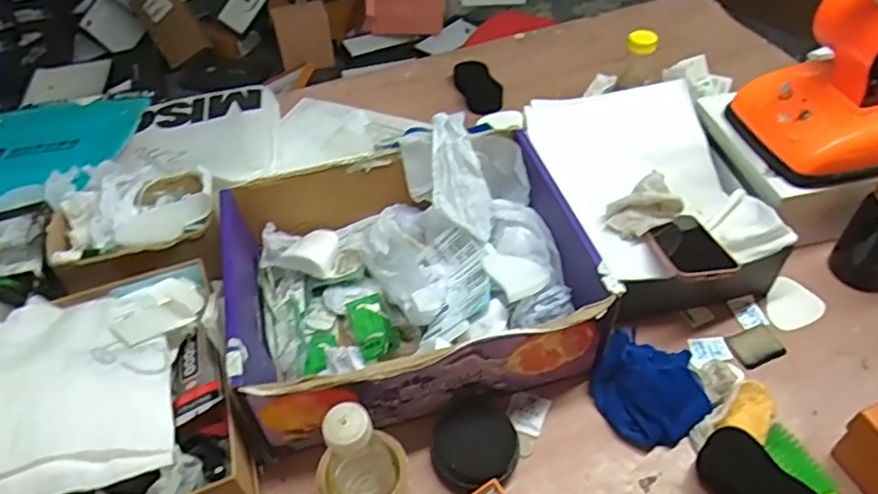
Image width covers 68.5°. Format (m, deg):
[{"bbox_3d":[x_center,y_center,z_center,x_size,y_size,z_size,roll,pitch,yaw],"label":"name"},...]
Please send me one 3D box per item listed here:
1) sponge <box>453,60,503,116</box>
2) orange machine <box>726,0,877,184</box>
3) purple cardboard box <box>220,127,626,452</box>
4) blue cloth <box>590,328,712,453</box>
[{"bbox_3d":[0.074,-0.296,1.182,0.070,0.038,0.128,-15,49,-11],"label":"sponge"},{"bbox_3d":[0.524,-0.223,0.809,0.206,0.203,0.184,-14,49,-10],"label":"orange machine"},{"bbox_3d":[-0.041,0.030,0.784,0.403,0.132,0.330,-15,49,-11],"label":"purple cardboard box"},{"bbox_3d":[0.243,0.158,0.735,0.126,0.053,0.127,19,51,19],"label":"blue cloth"}]

